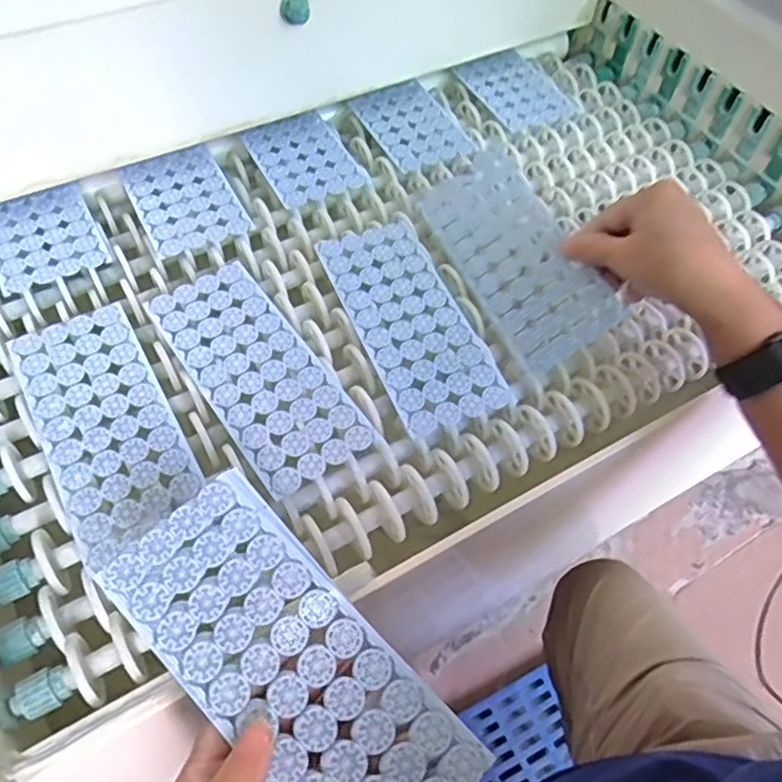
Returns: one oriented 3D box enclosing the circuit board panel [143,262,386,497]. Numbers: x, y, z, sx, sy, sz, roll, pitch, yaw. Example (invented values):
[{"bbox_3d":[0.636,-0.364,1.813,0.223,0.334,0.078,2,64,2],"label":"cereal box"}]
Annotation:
[{"bbox_3d":[-0.093,-0.017,0.460,0.078,0.004,0.187,-31,63,-21],"label":"circuit board panel"}]

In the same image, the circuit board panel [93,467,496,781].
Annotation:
[{"bbox_3d":[-0.047,0.128,0.314,0.081,0.004,0.188,-39,72,-25],"label":"circuit board panel"}]

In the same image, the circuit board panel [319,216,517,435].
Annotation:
[{"bbox_3d":[0.012,-0.055,0.493,0.079,0.007,0.188,-18,59,-15],"label":"circuit board panel"}]

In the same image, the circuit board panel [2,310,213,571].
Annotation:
[{"bbox_3d":[-0.185,0.017,0.432,0.079,0.004,0.181,-25,61,-18],"label":"circuit board panel"}]

